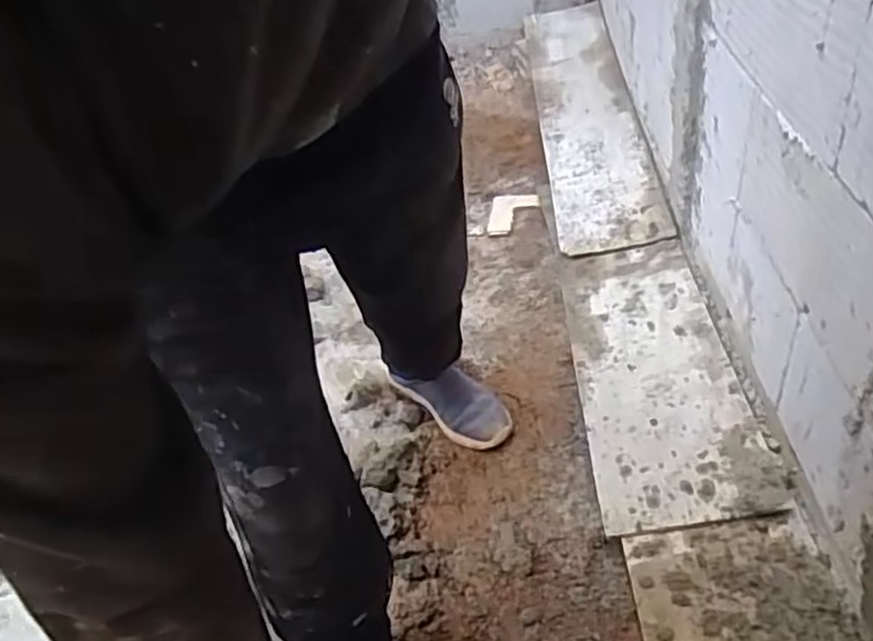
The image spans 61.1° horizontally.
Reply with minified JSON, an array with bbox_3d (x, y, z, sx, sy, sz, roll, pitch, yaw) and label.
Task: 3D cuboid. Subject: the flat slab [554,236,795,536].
[{"bbox_3d":[0.380,0.071,1.327,0.254,0.059,0.697,-4,38,5],"label":"flat slab"}]

